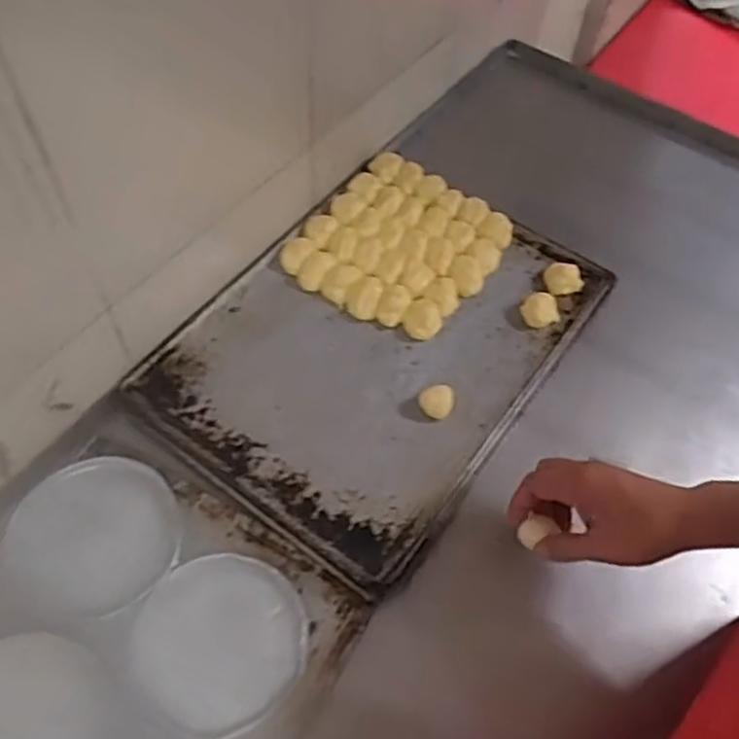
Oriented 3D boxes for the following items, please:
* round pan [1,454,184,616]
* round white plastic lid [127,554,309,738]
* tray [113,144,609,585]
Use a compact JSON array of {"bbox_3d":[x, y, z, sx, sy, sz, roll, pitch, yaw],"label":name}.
[{"bbox_3d":[-0.244,0.144,0.633,0.138,0.015,0.138,19,58,10],"label":"round pan"},{"bbox_3d":[-0.127,0.230,0.597,0.140,0.007,0.139,1,56,-2],"label":"round white plastic lid"},{"bbox_3d":[0.013,-0.039,0.756,0.328,0.047,0.444,33,61,18],"label":"tray"}]

